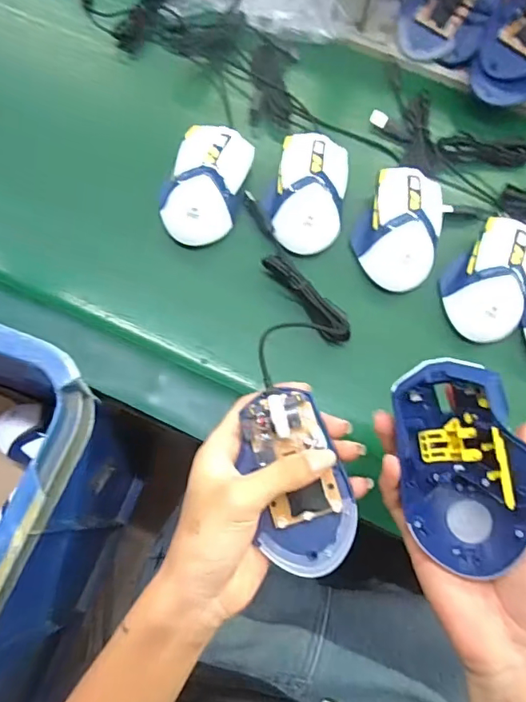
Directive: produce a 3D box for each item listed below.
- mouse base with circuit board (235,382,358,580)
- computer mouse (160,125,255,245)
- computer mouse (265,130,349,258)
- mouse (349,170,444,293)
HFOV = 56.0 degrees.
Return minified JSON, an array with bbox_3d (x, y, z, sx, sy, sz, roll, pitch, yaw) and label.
[{"bbox_3d":[0.023,0.082,0.310,0.056,0.023,0.110,-15,82,-6],"label":"mouse base with circuit board"},{"bbox_3d":[-0.055,-0.160,0.461,0.078,0.036,0.123,14,73,2],"label":"computer mouse"},{"bbox_3d":[0.042,-0.149,0.458,0.068,0.034,0.113,8,72,1],"label":"computer mouse"},{"bbox_3d":[0.125,-0.116,0.454,0.073,0.034,0.113,12,73,2],"label":"mouse"}]

